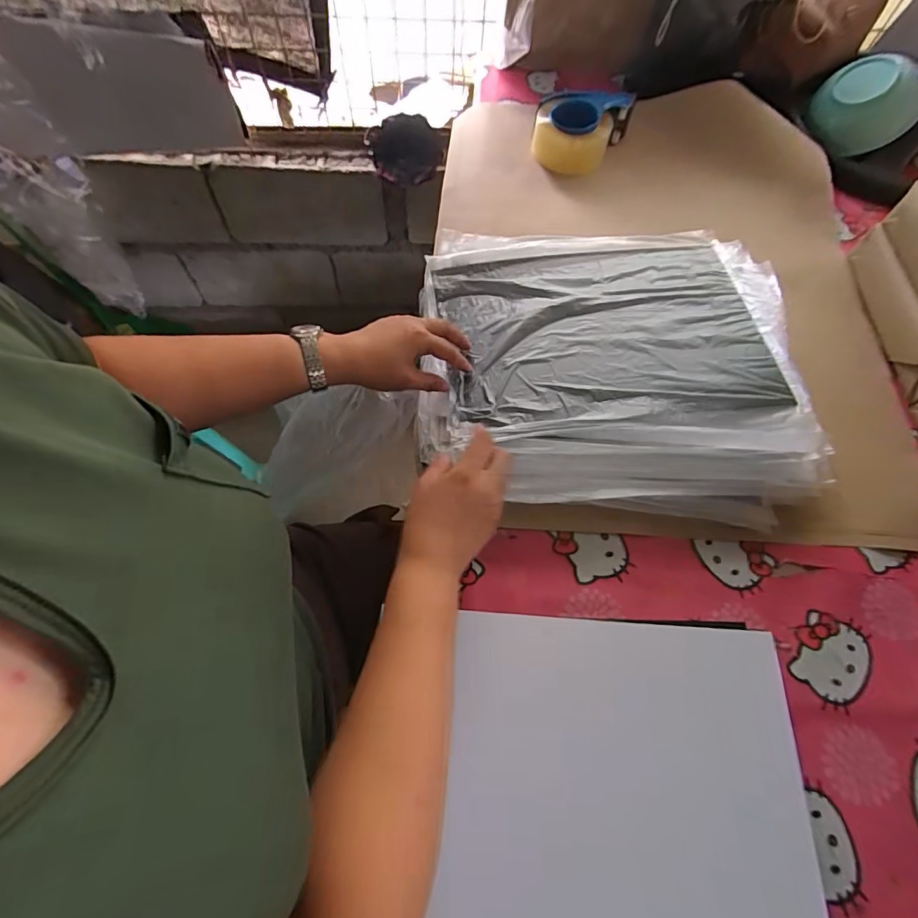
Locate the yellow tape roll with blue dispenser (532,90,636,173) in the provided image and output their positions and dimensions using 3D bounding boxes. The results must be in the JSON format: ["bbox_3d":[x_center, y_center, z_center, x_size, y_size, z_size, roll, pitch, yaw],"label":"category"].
[{"bbox_3d":[0.194,-0.537,0.764,0.128,0.068,0.133,27,68,11],"label":"yellow tape roll with blue dispenser"}]

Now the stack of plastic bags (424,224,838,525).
[{"bbox_3d":[0.181,-0.118,0.560,0.435,0.057,0.362,8,65,2],"label":"stack of plastic bags"}]

